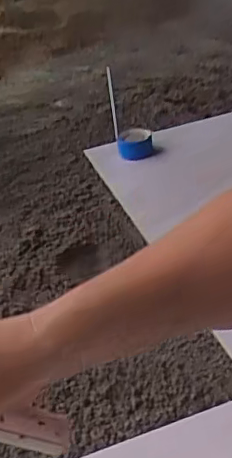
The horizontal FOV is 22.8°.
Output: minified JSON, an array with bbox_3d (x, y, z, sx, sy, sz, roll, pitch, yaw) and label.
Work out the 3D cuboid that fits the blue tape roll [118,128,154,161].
[{"bbox_3d":[0.042,-0.183,1.233,0.072,0.039,0.077,-5,33,3],"label":"blue tape roll"}]

